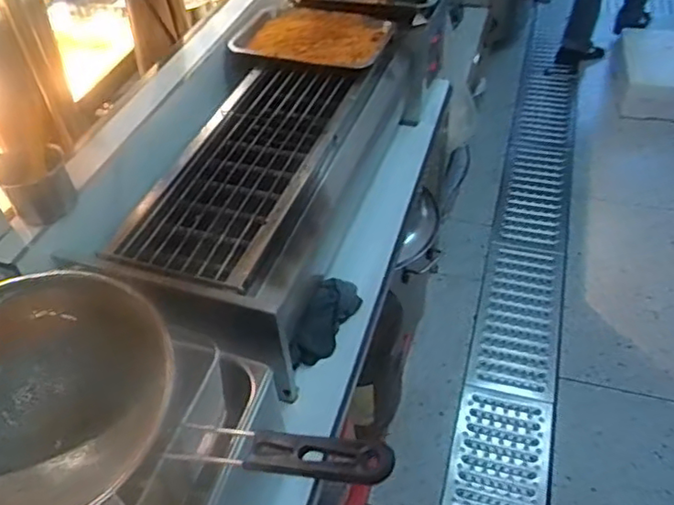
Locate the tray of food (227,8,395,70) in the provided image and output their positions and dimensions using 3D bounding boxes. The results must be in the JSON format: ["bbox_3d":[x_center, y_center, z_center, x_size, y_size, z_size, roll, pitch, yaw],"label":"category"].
[{"bbox_3d":[-0.049,-0.428,1.213,0.287,0.032,0.176,14,49,16],"label":"tray of food"}]

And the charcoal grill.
[{"bbox_3d":[-0.089,-0.176,1.105,0.342,0.165,0.796,10,48,13],"label":"charcoal grill"}]

